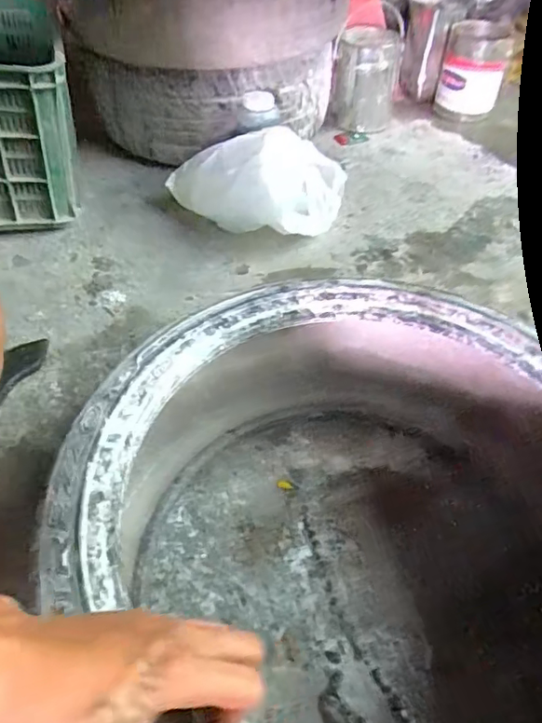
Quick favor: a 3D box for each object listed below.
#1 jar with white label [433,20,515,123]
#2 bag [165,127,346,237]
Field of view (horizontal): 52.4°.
[{"bbox_3d":[0.524,-0.751,1.438,0.159,0.195,0.133,14,50,12],"label":"jar with white label"},{"bbox_3d":[-0.033,-0.357,1.097,0.352,0.178,0.132,6,48,5],"label":"bag"}]

